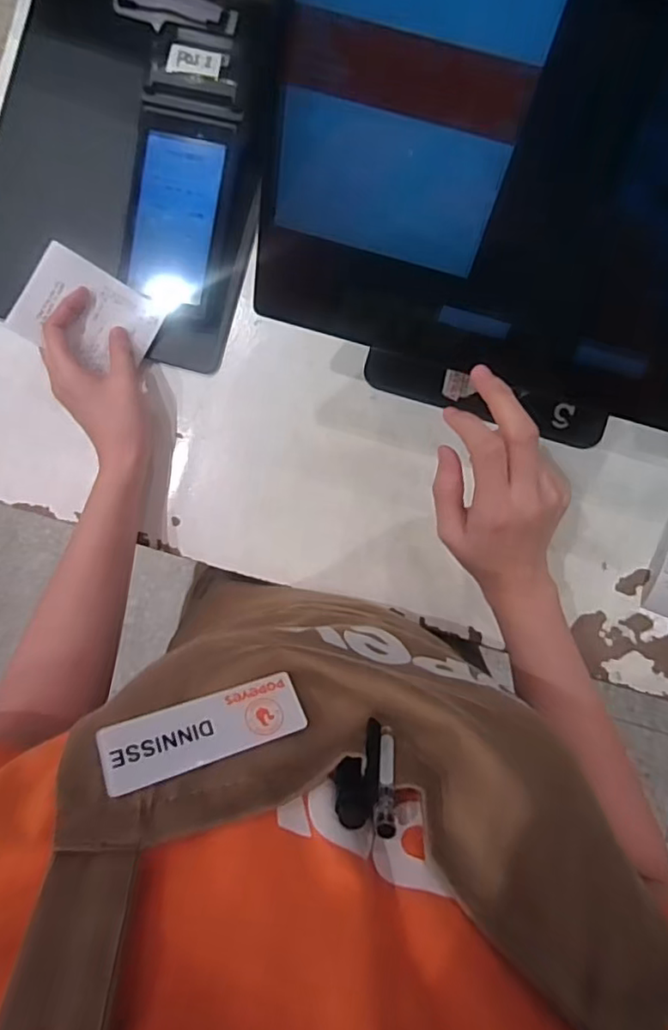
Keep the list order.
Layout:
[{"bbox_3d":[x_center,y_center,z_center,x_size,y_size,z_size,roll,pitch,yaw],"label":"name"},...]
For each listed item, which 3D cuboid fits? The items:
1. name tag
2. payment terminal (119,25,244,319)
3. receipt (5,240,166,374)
[{"bbox_3d":[-0.047,0.080,0.220,0.074,0.004,0.025,-10,57,-27],"label":"name tag"},{"bbox_3d":[-0.121,-0.268,0.463,0.077,0.033,0.202,11,100,1],"label":"payment terminal"},{"bbox_3d":[-0.197,-0.161,0.476,0.098,0.008,0.074,27,92,-28],"label":"receipt"}]

